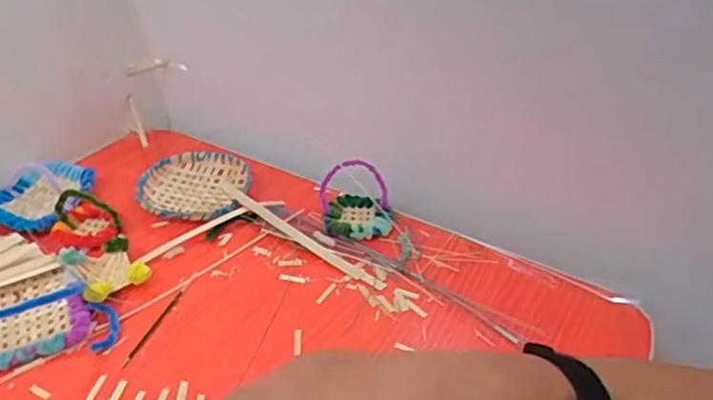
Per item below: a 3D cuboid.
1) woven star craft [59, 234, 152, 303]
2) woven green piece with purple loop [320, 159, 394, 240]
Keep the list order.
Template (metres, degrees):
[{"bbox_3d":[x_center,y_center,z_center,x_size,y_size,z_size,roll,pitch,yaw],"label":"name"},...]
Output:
[{"bbox_3d":[-0.208,0.058,0.498,0.053,0.023,0.064,-27,45,-34],"label":"woven star craft"},{"bbox_3d":[0.001,-0.004,0.563,0.066,0.059,0.061,-1,36,-4],"label":"woven green piece with purple loop"}]

